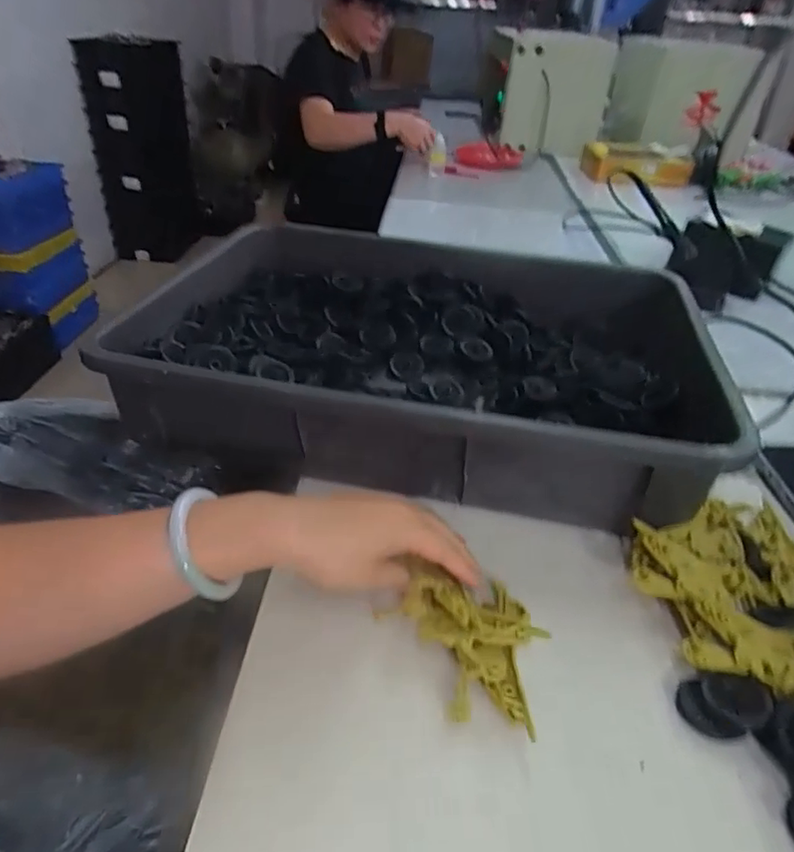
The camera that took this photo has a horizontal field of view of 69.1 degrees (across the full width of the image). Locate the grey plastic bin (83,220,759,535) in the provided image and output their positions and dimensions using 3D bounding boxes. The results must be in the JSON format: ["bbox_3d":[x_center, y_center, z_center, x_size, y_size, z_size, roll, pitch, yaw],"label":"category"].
[{"bbox_3d":[0.028,-0.066,0.571,0.511,0.110,0.352,11,36,10],"label":"grey plastic bin"}]

